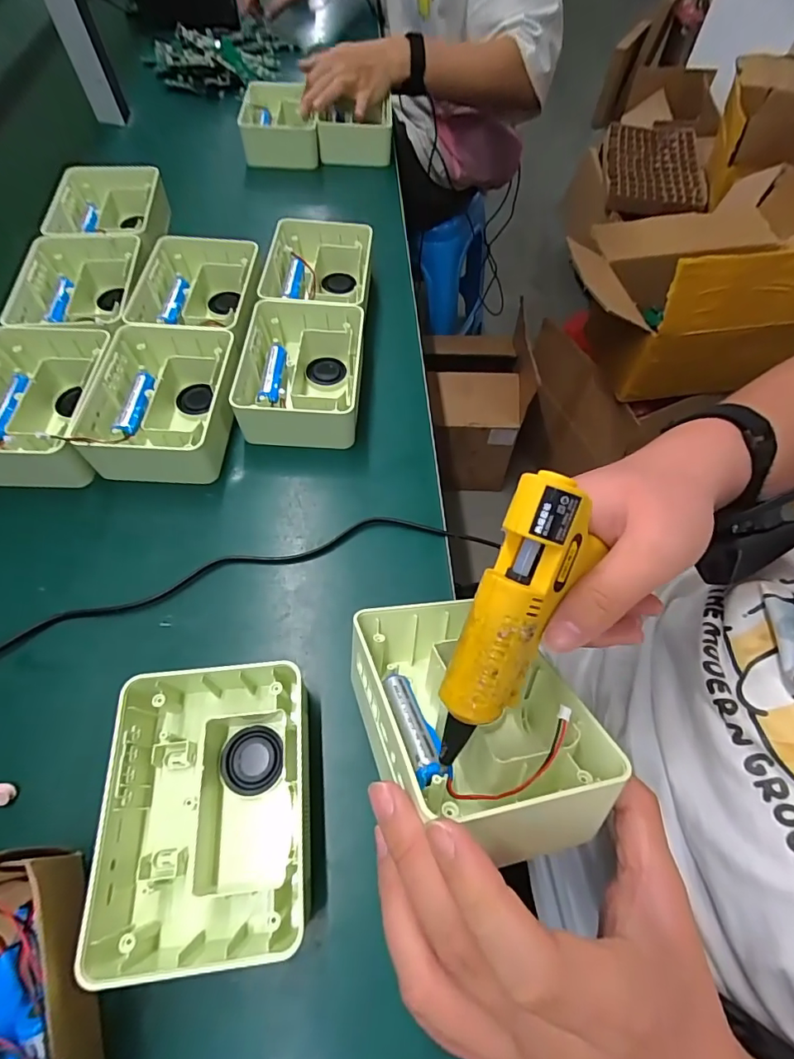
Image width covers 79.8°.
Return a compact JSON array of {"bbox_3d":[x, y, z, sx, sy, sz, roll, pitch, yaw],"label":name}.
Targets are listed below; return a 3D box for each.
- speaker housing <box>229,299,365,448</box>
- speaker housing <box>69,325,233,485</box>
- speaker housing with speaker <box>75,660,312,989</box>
[{"bbox_3d":[-0.087,-0.147,0.445,0.105,0.050,0.141,1,60,0],"label":"speaker housing"},{"bbox_3d":[-0.203,-0.110,0.418,0.117,0.048,0.151,-2,60,-1],"label":"speaker housing"},{"bbox_3d":[-0.109,0.156,0.273,0.109,0.049,0.143,-5,60,-3],"label":"speaker housing with speaker"}]

